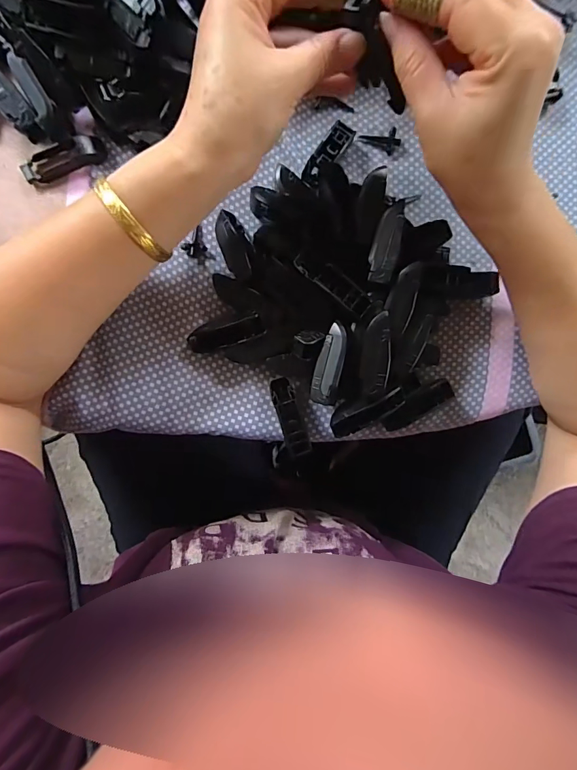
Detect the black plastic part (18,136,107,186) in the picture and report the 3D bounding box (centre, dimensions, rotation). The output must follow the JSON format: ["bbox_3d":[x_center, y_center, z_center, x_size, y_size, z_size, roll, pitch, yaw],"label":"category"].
[{"bbox_3d":[-0.155,-0.156,0.286,0.055,0.009,0.018,-25,92,-3],"label":"black plastic part"}]

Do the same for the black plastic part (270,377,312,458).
[{"bbox_3d":[0.001,0.022,0.296,0.016,0.016,0.056,-17,91,-3],"label":"black plastic part"}]

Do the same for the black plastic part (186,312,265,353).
[{"bbox_3d":[-0.044,-0.036,0.289,0.056,0.009,0.018,-14,89,19],"label":"black plastic part"}]

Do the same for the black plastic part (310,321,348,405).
[{"bbox_3d":[0.027,-0.014,0.270,0.016,0.011,0.052,11,90,-3],"label":"black plastic part"}]

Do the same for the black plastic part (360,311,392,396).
[{"bbox_3d":[0.056,-0.019,0.262,0.018,0.004,0.051,2,108,-4],"label":"black plastic part"}]

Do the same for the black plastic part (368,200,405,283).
[{"bbox_3d":[0.062,-0.088,0.264,0.018,0.010,0.052,9,87,23],"label":"black plastic part"}]

